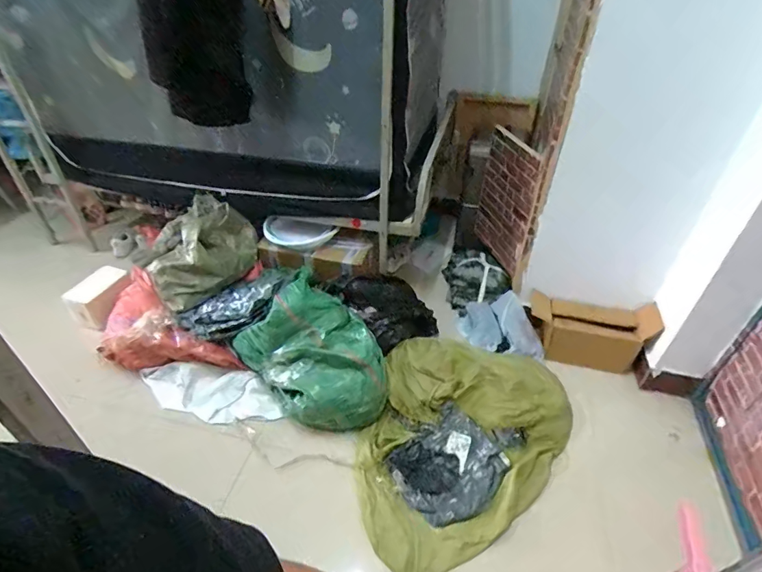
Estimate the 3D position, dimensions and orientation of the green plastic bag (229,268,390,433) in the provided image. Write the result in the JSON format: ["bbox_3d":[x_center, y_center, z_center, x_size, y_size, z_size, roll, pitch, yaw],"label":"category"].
[{"bbox_3d":[-0.243,0.245,1.644,0.589,0.319,0.376,32,50,32],"label":"green plastic bag"}]

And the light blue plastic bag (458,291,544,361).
[{"bbox_3d":[0.515,0.185,1.917,0.254,0.164,0.350,-11,41,-13],"label":"light blue plastic bag"}]

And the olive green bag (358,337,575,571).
[{"bbox_3d":[0.256,0.573,1.499,0.685,0.190,0.868,17,43,18],"label":"olive green bag"}]

